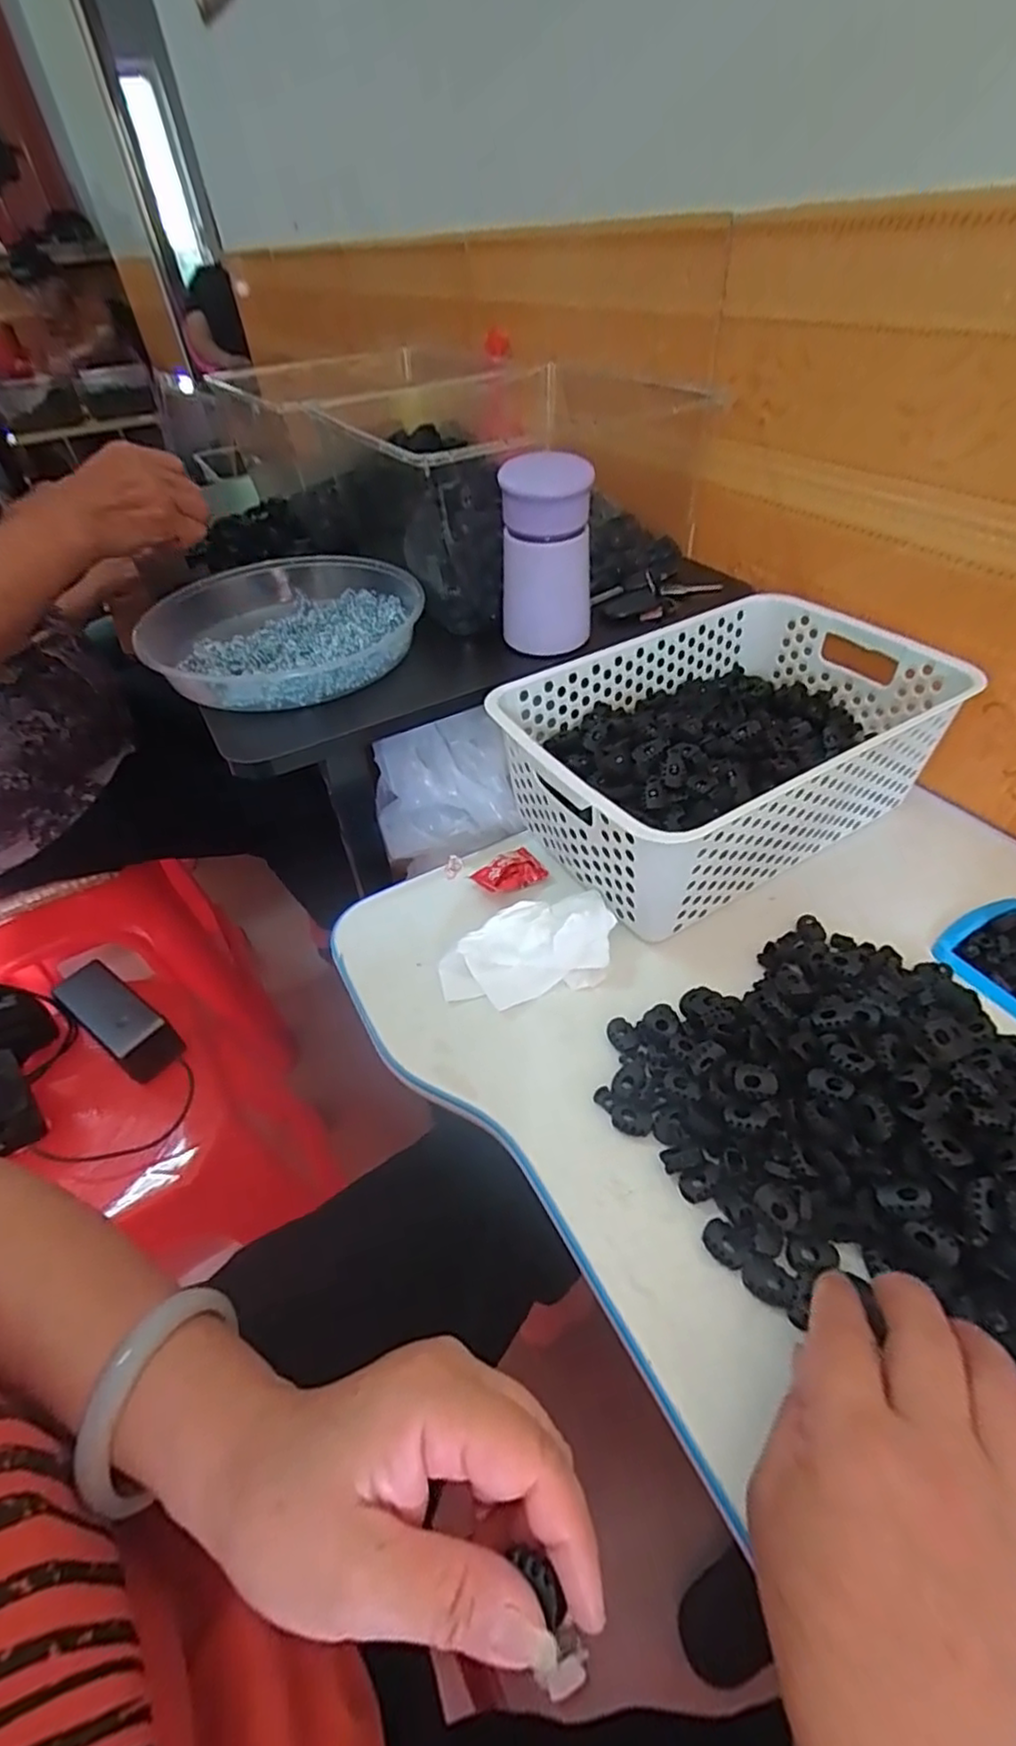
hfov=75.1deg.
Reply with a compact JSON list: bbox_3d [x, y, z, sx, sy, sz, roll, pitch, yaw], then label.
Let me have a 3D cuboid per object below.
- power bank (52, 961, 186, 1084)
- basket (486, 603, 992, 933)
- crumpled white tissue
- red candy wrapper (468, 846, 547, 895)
[{"bbox_3d":[-0.357,0.135,0.606,0.139,0.037,0.048,26,53,29],"label":"power bank"},{"bbox_3d":[0.159,-0.096,0.494,0.303,0.099,0.198,-27,48,-19],"label":"basket"},{"bbox_3d":[0.011,0.046,0.430,0.114,0.030,0.065,-14,45,-7],"label":"crumpled white tissue"},{"bbox_3d":[0.001,-0.003,0.489,0.051,0.017,0.035,-33,50,-24],"label":"red candy wrapper"}]

